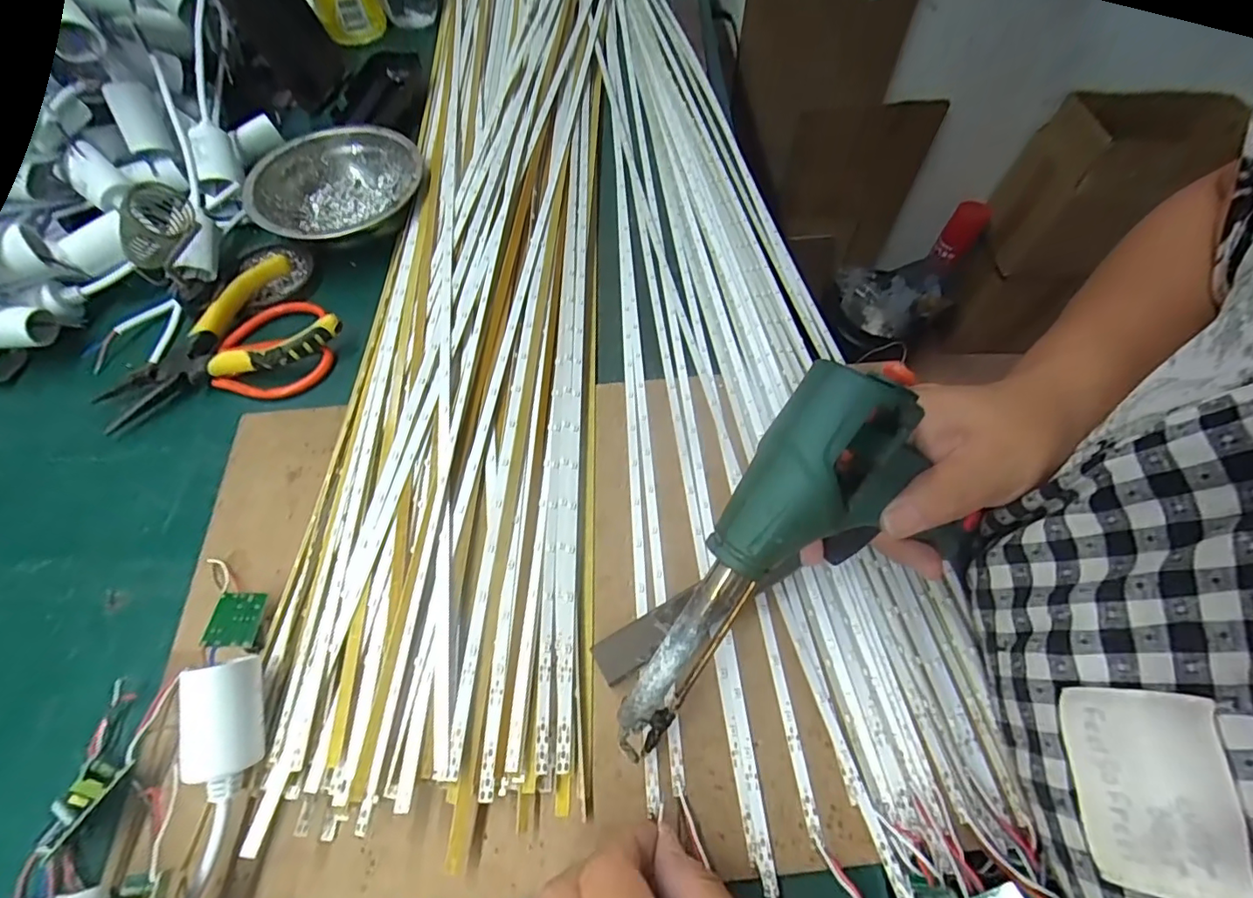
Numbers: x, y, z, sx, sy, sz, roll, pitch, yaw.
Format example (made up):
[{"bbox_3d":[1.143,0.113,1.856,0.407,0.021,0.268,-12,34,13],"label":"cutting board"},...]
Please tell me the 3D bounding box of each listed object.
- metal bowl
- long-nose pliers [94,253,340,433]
[{"bbox_3d":[-0.228,-0.203,0.422,0.123,0.040,0.123,0,61,0],"label":"metal bowl"},{"bbox_3d":[-0.271,-0.063,0.353,0.143,0.029,0.078,-41,69,-20],"label":"long-nose pliers"}]

